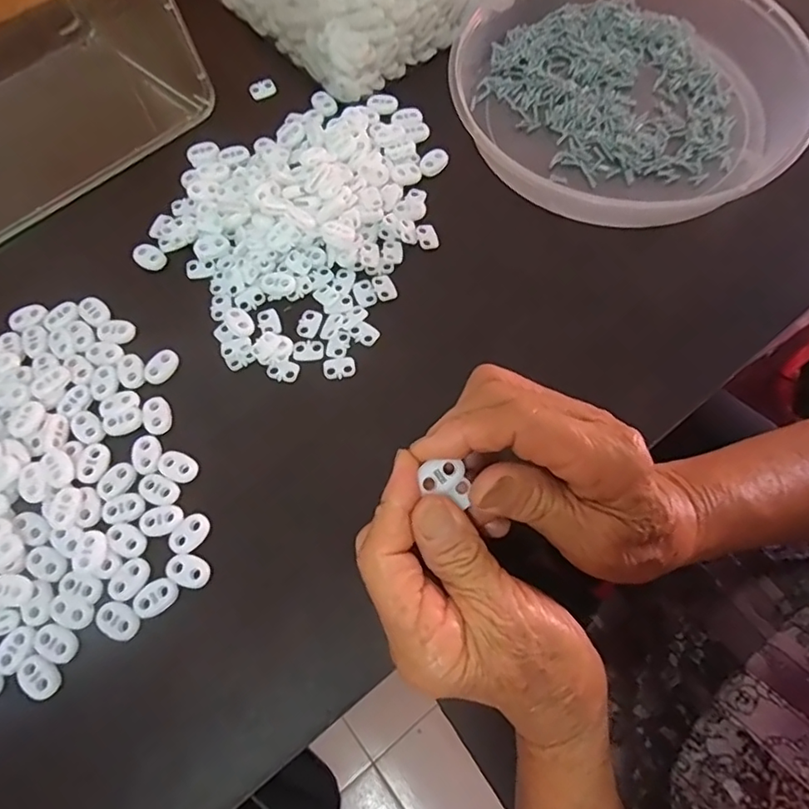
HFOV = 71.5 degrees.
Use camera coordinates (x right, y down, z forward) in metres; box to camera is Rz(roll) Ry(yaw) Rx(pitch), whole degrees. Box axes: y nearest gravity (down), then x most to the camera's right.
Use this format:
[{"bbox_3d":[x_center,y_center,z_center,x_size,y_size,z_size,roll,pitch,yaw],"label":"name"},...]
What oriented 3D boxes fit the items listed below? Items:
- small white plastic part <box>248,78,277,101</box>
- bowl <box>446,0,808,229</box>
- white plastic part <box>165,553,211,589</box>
[{"bbox_3d":[-0.108,-0.240,0.427,0.020,0.004,0.017,-26,68,-9],"label":"small white plastic part"},{"bbox_3d":[0.150,-0.225,0.390,0.237,0.038,0.221,-1,68,2],"label":"bowl"},{"bbox_3d":[-0.112,0.085,0.288,0.023,0.004,0.015,17,70,9],"label":"white plastic part"}]

